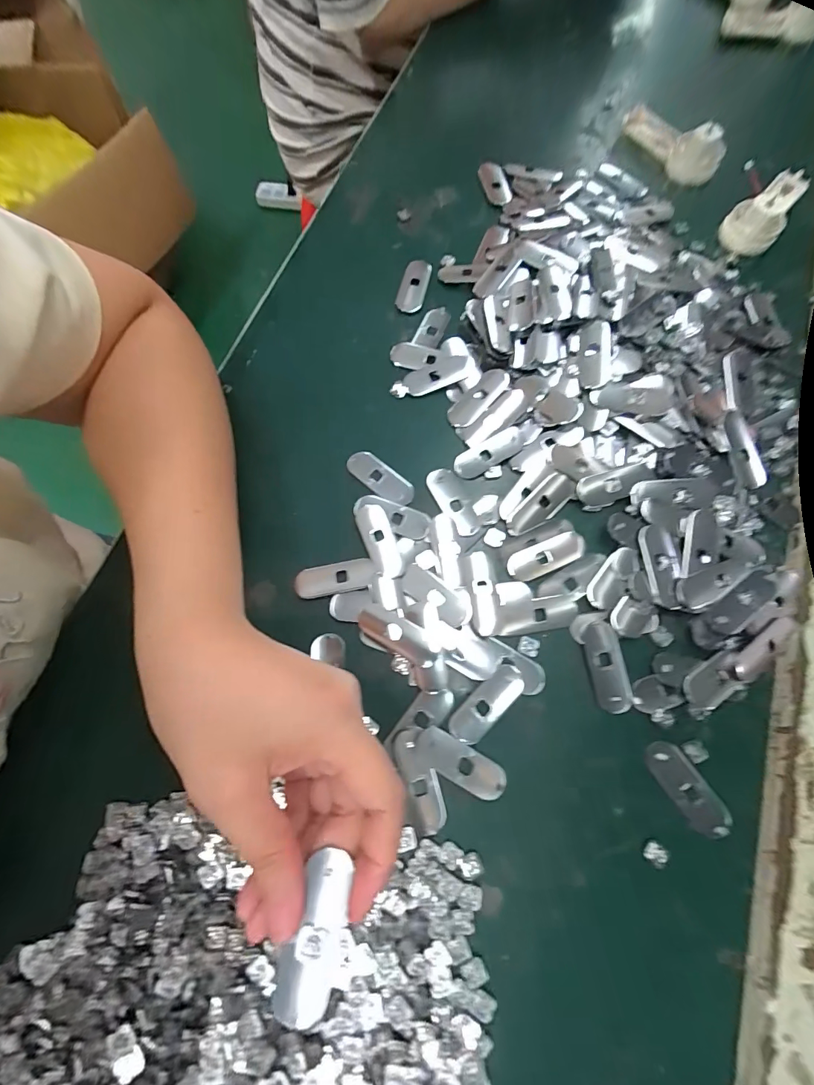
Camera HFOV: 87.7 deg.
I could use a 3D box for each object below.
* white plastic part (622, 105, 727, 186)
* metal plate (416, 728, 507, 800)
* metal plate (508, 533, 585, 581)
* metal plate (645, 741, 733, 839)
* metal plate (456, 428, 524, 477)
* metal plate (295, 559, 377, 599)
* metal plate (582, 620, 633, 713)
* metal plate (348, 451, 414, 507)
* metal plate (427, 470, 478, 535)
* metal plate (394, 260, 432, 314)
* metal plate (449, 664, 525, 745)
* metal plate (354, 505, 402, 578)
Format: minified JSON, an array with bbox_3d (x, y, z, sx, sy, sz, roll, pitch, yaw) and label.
[{"bbox_3d":[0.229,-0.355,0.368,0.039,0.034,0.099,-22,73,-6],"label":"white plastic part"},{"bbox_3d":[0.029,0.119,0.227,0.051,0.004,0.018,26,74,9],"label":"metal plate"},{"bbox_3d":[0.088,0.009,0.266,0.051,0.004,0.018,-21,73,-6],"label":"metal plate"},{"bbox_3d":[0.148,0.130,0.222,0.020,0.004,0.050,-34,75,-10],"label":"metal plate"},{"bbox_3d":[0.056,-0.059,0.284,0.050,0.004,0.018,-28,88,-1],"label":"metal plate"},{"bbox_3d":[-0.044,0.022,0.259,0.049,0.004,0.018,-10,72,-3],"label":"metal plate"},{"bbox_3d":[0.115,0.071,0.242,0.020,0.004,0.049,-8,72,-2],"label":"metal plate"},{"bbox_3d":[-0.018,-0.044,0.281,0.051,0.004,0.019,39,76,12],"label":"metal plate"},{"bbox_3d":[0.031,-0.026,0.276,0.020,0.004,0.048,-27,74,-8],"label":"metal plate"},{"bbox_3d":[0.005,-0.201,0.330,0.022,0.004,0.049,12,72,5],"label":"metal plate"},{"bbox_3d":[0.044,0.090,0.236,0.019,0.005,0.050,42,77,13],"label":"metal plate"},{"bbox_3d":[-0.016,-0.002,0.265,0.018,0.005,0.049,-22,73,-7],"label":"metal plate"}]

